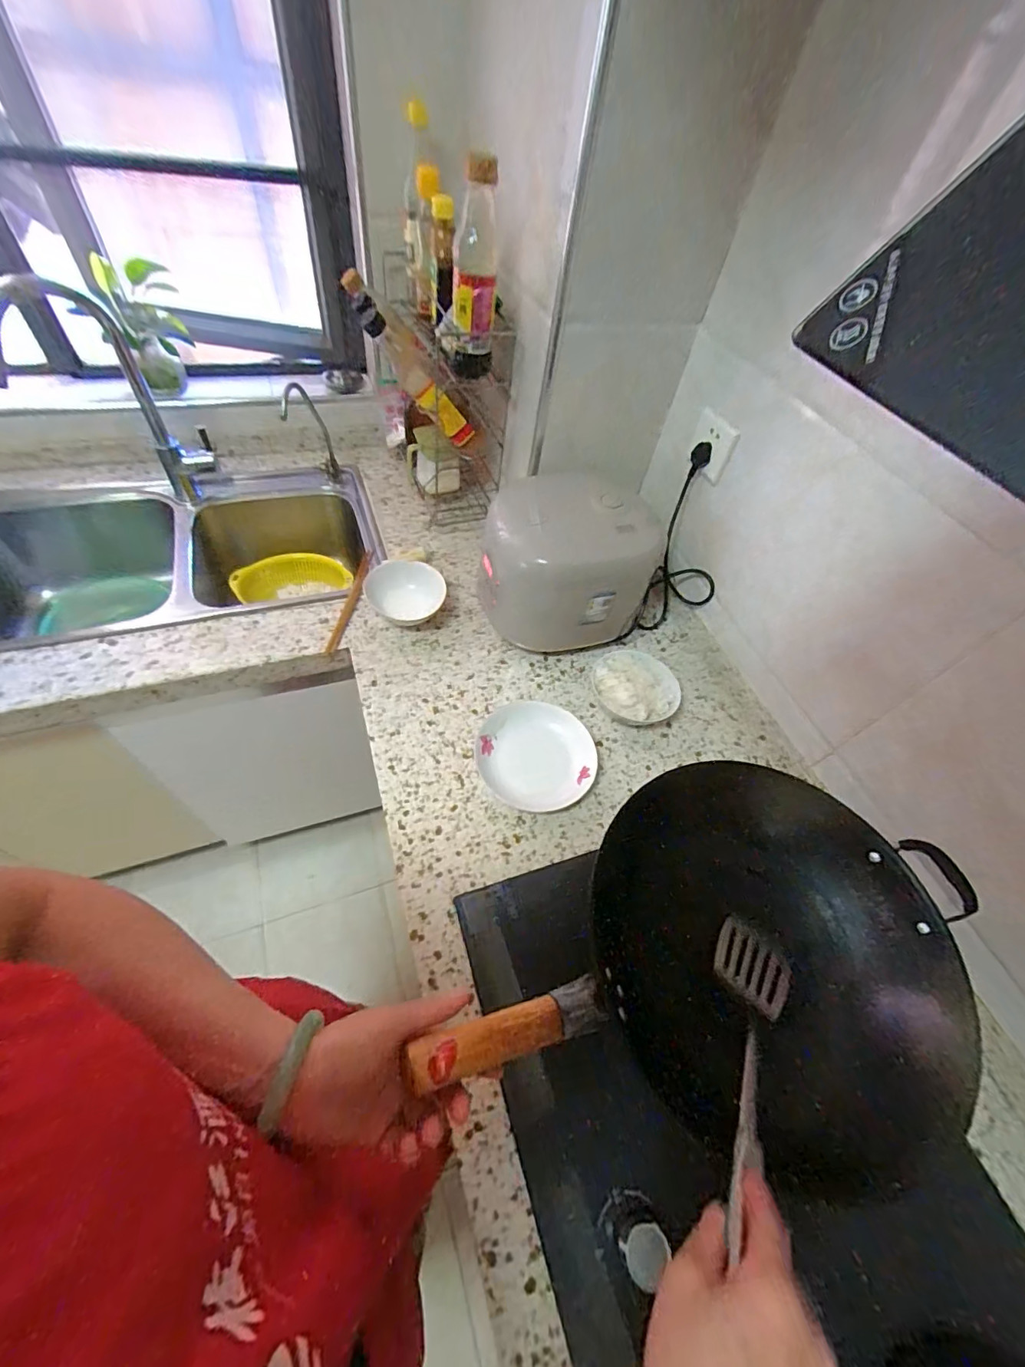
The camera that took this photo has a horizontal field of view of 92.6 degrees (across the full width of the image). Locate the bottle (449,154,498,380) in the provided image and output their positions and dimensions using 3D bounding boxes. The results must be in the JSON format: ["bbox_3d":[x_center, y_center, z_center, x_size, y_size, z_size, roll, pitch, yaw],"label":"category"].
[{"bbox_3d":[-0.054,-0.563,0.689,0.062,0.233,0.062,6,56,-4],"label":"bottle"}]

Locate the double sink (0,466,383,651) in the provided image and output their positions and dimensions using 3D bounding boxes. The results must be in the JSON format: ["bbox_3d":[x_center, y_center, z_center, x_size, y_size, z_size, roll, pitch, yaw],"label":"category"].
[{"bbox_3d":[-0.650,-0.191,0.939,0.777,0.196,0.393,-13,59,-16],"label":"double sink"}]

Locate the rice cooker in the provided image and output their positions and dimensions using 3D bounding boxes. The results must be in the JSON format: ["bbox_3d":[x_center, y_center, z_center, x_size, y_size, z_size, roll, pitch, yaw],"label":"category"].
[{"bbox_3d":[0.083,-0.191,0.806,0.268,0.208,0.212,5,56,-4],"label":"rice cooker"}]

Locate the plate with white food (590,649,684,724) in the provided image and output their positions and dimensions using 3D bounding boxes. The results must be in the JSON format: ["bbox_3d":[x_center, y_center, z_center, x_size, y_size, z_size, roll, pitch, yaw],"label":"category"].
[{"bbox_3d":[0.191,0.008,0.764,0.126,0.057,0.131,-20,61,-20],"label":"plate with white food"}]

